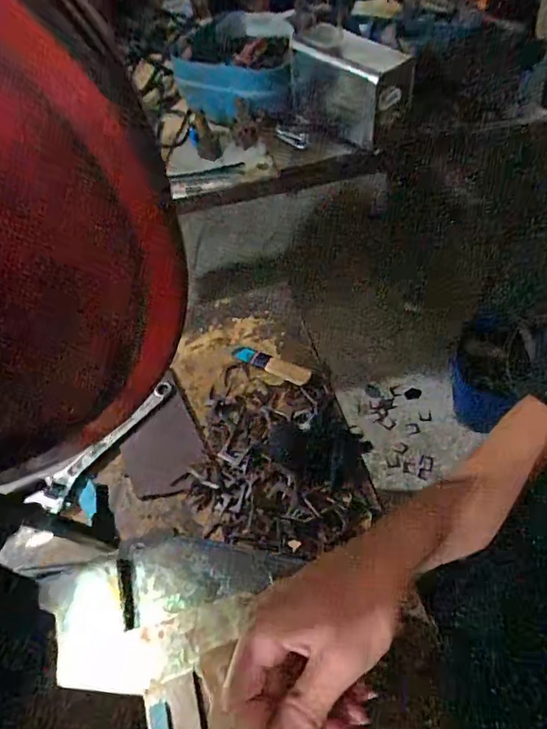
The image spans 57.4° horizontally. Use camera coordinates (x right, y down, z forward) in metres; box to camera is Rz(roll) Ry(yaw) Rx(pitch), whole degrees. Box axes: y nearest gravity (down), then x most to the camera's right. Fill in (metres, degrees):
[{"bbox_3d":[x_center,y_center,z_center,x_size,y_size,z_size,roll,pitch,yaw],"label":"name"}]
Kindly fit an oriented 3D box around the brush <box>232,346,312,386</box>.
[{"bbox_3d":[-0.003,-0.002,0.702,0.121,0.013,0.029,23,60,22],"label":"brush"}]

